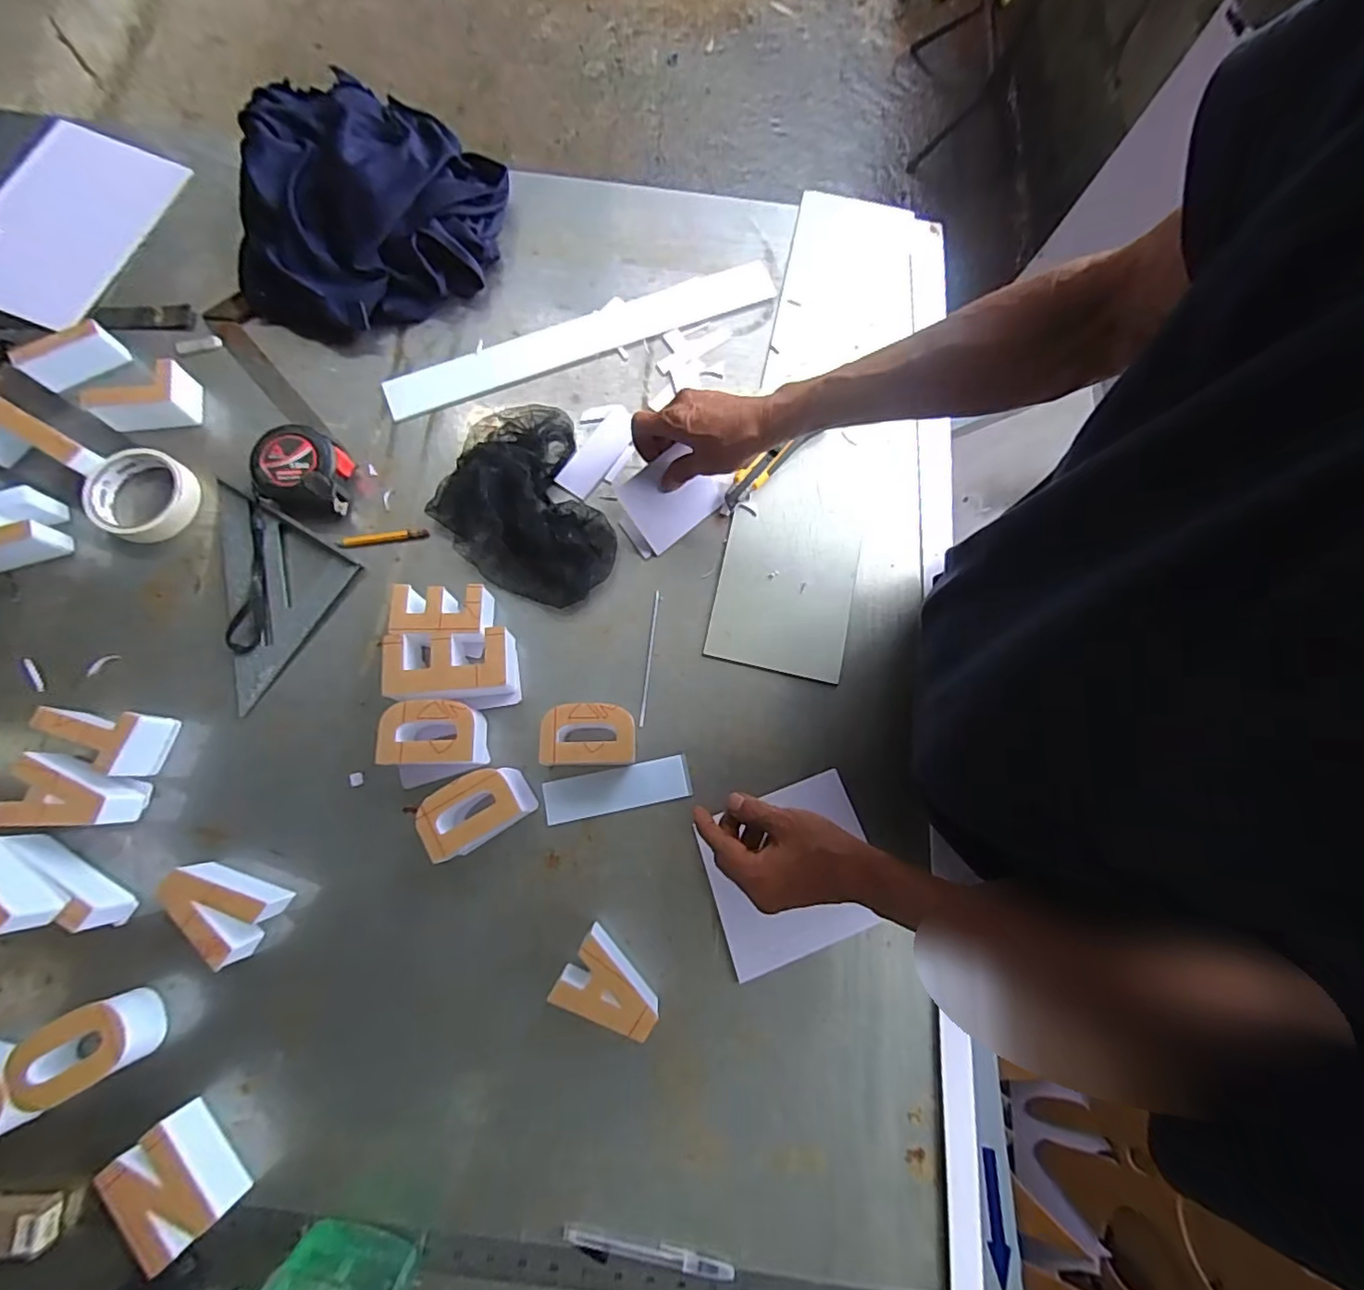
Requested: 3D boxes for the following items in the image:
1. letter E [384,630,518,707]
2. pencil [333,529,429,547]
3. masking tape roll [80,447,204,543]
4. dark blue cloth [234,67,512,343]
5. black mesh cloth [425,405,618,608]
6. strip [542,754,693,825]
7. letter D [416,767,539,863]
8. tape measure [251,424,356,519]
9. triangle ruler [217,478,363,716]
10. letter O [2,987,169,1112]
[{"bbox_3d":[-0.213,0.021,0.545,0.109,0.045,0.068,-5,76,-3],"label":"letter E"},{"bbox_3d":[-0.305,-0.110,0.596,0.087,0.004,0.011,-8,76,-3],"label":"pencil"},{"bbox_3d":[-0.536,-0.147,0.586,0.086,0.035,0.091,0,76,-1],"label":"masking tape roll"},{"bbox_3d":[-0.337,-0.464,0.635,0.240,0.109,0.258,11,76,2],"label":"dark blue cloth"},{"bbox_3d":[-0.166,-0.143,0.593,0.154,0.044,0.221,-20,77,-6],"label":"black mesh cloth"},{"bbox_3d":[-0.060,0.134,0.549,0.134,0.006,0.039,-11,76,-4],"label":"strip"},{"bbox_3d":[-0.181,0.145,0.517,0.089,0.042,0.055,-30,78,-8],"label":"letter D"},{"bbox_3d":[-0.380,-0.173,0.592,0.085,0.046,0.082,5,75,0],"label":"tape measure"},{"bbox_3d":[-0.431,-0.051,0.571,0.160,0.011,0.165,32,78,1],"label":"triangle ruler"},{"bbox_3d":[-0.469,0.317,0.468,0.083,0.054,0.059,-26,78,-8],"label":"letter O"}]

